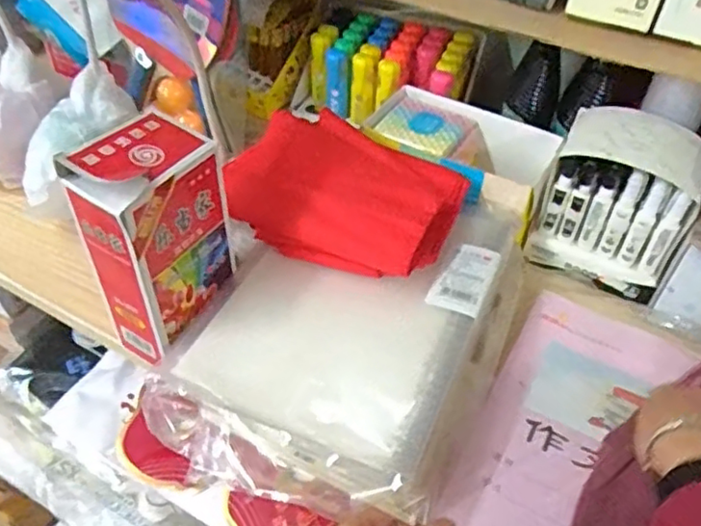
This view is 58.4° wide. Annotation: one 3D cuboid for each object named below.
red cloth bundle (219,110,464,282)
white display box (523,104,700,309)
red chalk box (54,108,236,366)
[{"bbox_3d":[-0.005,-0.068,0.562,0.197,0.054,0.148,23,52,18],"label":"red cloth bundle"},{"bbox_3d":[0.246,-0.059,0.578,0.123,0.140,0.088,21,51,17],"label":"white display box"},{"bbox_3d":[-0.144,-0.016,0.481,0.063,0.167,0.104,29,54,23],"label":"red chalk box"}]

